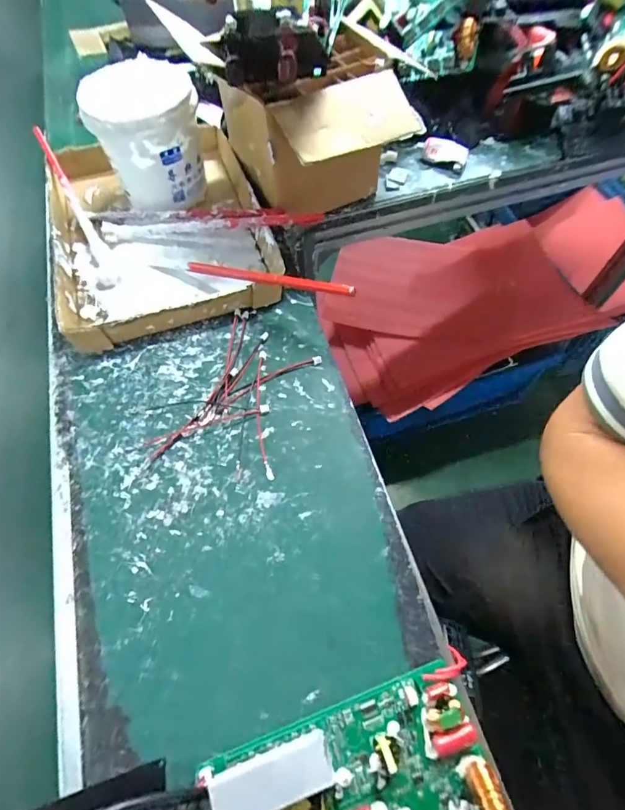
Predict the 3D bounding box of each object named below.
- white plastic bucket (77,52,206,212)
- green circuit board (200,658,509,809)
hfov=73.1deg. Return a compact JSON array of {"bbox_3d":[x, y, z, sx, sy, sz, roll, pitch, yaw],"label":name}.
[{"bbox_3d":[-0.195,-0.328,0.504,0.121,0.117,0.119,-22,65,-9],"label":"white plastic bucket"},{"bbox_3d":[0.029,0.248,0.259,0.192,0.059,0.101,-19,64,-8],"label":"green circuit board"}]

